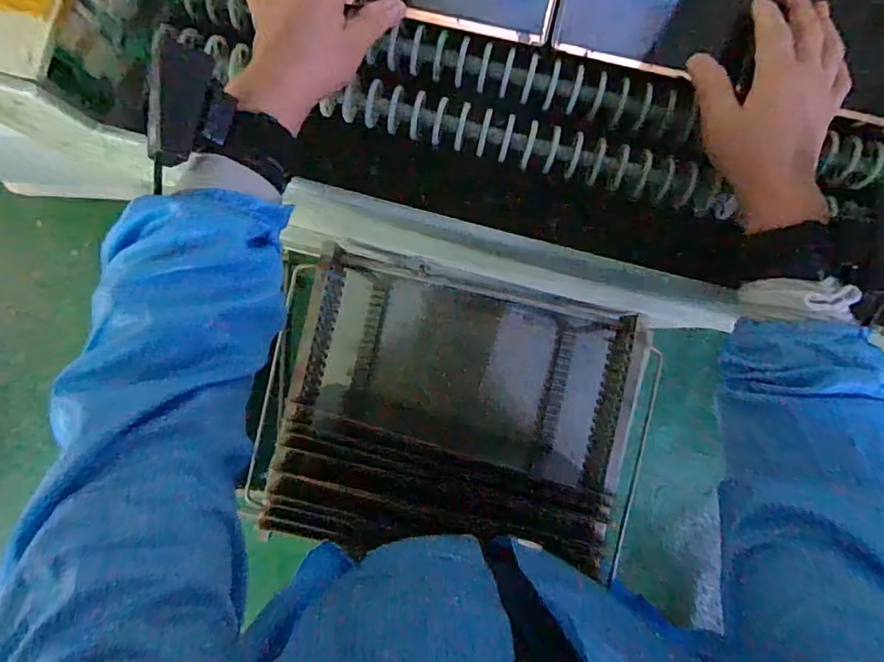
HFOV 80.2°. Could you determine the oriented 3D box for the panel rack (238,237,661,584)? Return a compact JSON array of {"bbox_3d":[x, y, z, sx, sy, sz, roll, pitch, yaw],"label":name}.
[{"bbox_3d":[0.011,0.110,0.826,0.498,0.291,0.369,13,90,1],"label":"panel rack"}]

